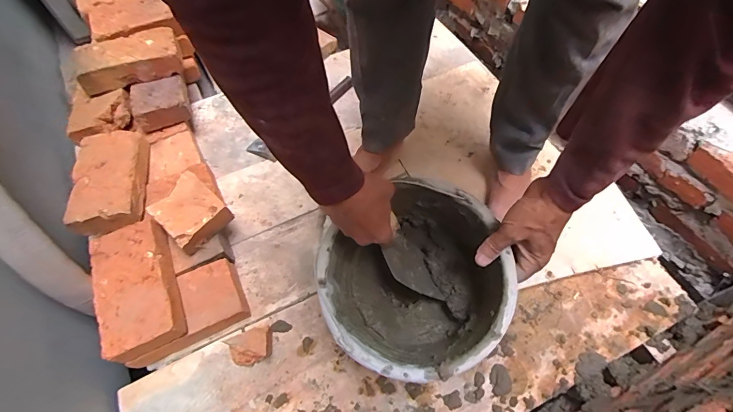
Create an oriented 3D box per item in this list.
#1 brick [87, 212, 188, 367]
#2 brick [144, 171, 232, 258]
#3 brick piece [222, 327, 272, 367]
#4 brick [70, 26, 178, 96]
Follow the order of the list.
[{"bbox_3d":[-0.351,0.118,0.585,0.107,0.053,0.205,-22,61,-9],"label":"brick"},{"bbox_3d":[-0.293,0.012,0.638,0.095,0.047,0.112,-42,66,-19],"label":"brick"},{"bbox_3d":[-0.177,0.216,0.591,0.068,0.048,0.051,-20,61,-8],"label":"brick piece"},{"bbox_3d":[-0.475,-0.299,0.765,0.193,0.063,0.107,-27,62,-12],"label":"brick"}]

